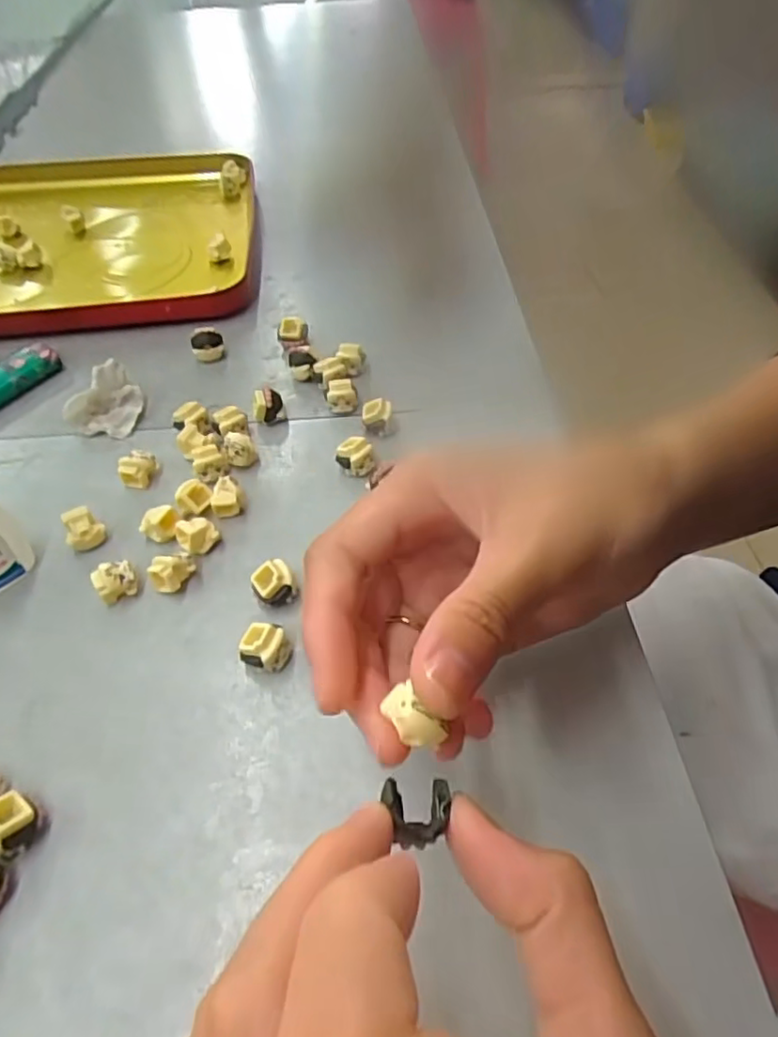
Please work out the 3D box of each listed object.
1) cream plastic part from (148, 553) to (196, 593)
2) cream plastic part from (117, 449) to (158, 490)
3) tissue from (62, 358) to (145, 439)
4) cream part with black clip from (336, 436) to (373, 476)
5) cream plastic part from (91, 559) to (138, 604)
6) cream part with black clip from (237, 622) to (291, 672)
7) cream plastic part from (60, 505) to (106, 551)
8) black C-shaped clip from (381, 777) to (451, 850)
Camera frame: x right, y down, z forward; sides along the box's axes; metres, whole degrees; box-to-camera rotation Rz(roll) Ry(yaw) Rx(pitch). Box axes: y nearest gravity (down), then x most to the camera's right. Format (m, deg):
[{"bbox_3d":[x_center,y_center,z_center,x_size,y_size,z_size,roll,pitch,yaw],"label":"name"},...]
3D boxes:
[{"bbox_3d":[-0.083,0.021,0.242,0.017,0.013,0.011,-23,54,-16],"label":"cream plastic part"},{"bbox_3d":[-0.111,-0.022,0.278,0.011,0.014,0.016,13,52,12],"label":"cream plastic part"},{"bbox_3d":[-0.135,-0.057,0.302,0.027,0.022,0.032,14,53,13],"label":"tissue"},{"bbox_3d":[-0.015,-0.026,0.278,0.016,0.016,0.013,-8,51,-5],"label":"cream part with black clip"},{"bbox_3d":[-0.105,0.024,0.241,0.015,0.012,0.013,-29,55,-20],"label":"cream plastic part"},{"bbox_3d":[-0.043,0.045,0.221,0.016,0.015,0.014,14,53,13],"label":"cream part with black clip"},{"bbox_3d":[-0.125,0.005,0.255,0.012,0.015,0.014,36,61,27],"label":"cream plastic part"},{"bbox_3d":[0.006,0.062,0.134,0.014,0.004,0.013,-5,51,-3],"label":"black C-shaped clip"}]

